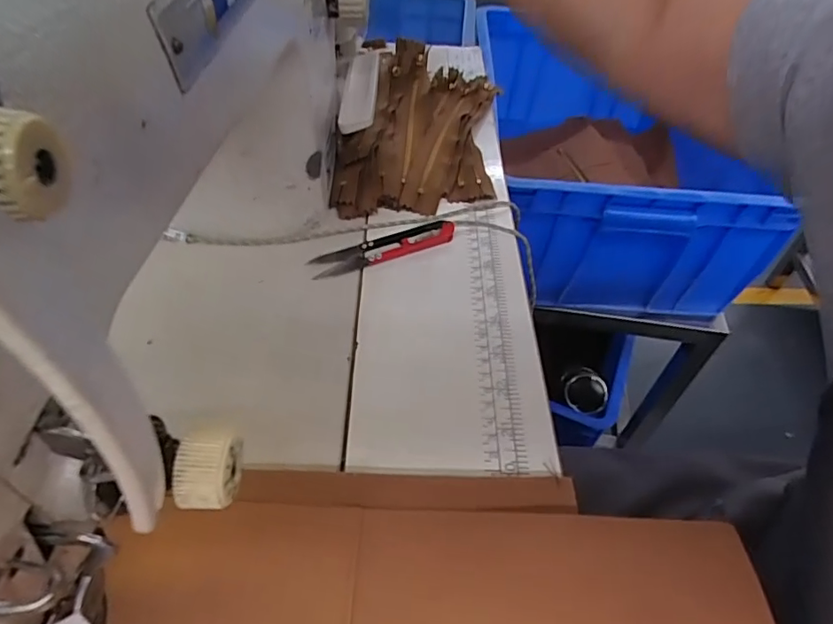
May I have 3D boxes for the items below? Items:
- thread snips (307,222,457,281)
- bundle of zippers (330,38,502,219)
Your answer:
[{"bbox_3d":[-0.022,-0.047,0.373,0.102,0.010,0.022,-16,51,-19],"label":"thread snips"},{"bbox_3d":[0.007,-0.166,0.468,0.125,0.037,0.241,8,48,2],"label":"bundle of zippers"}]

